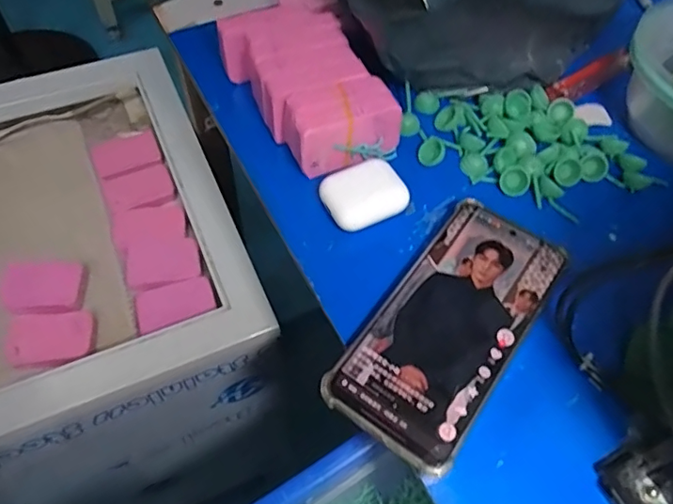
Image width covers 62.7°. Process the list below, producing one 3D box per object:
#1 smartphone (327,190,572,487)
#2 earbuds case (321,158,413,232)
[{"bbox_3d":[0.067,0.041,0.320,0.076,0.014,0.162,33,62,17],"label":"smartphone"},{"bbox_3d":[0.017,-0.037,0.364,0.052,0.020,0.041,-23,61,-16],"label":"earbuds case"}]

